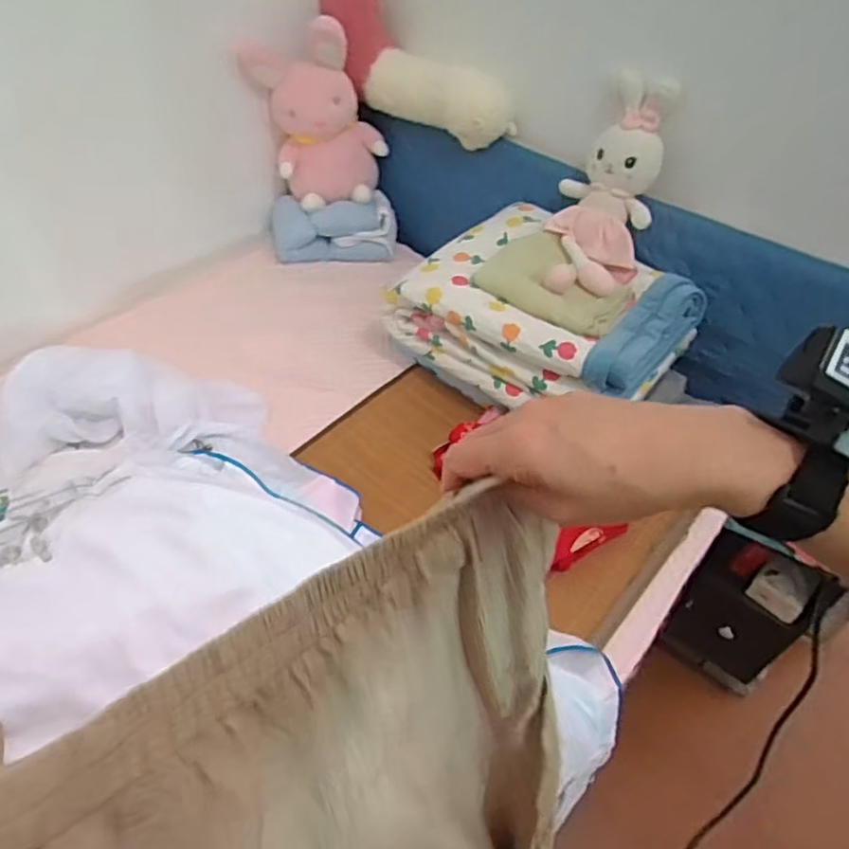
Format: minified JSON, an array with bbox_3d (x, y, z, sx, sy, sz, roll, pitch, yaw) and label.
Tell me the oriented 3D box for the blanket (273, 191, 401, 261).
[{"bbox_3d":[-0.208,-0.446,1.495,0.281,0.106,0.137,-4,48,-8],"label":"blanket"}]

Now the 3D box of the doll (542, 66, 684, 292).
[{"bbox_3d":[0.327,-0.414,1.177,0.175,0.386,0.125,18,5,13],"label":"doll"}]

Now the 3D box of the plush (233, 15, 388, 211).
[{"bbox_3d":[-0.234,-0.679,1.411,0.282,0.340,0.184,-6,48,-9],"label":"plush"}]

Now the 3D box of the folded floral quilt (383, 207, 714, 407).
[{"bbox_3d":[0.211,-0.195,1.214,0.477,0.204,0.353,32,53,23],"label":"folded floral quilt"}]

